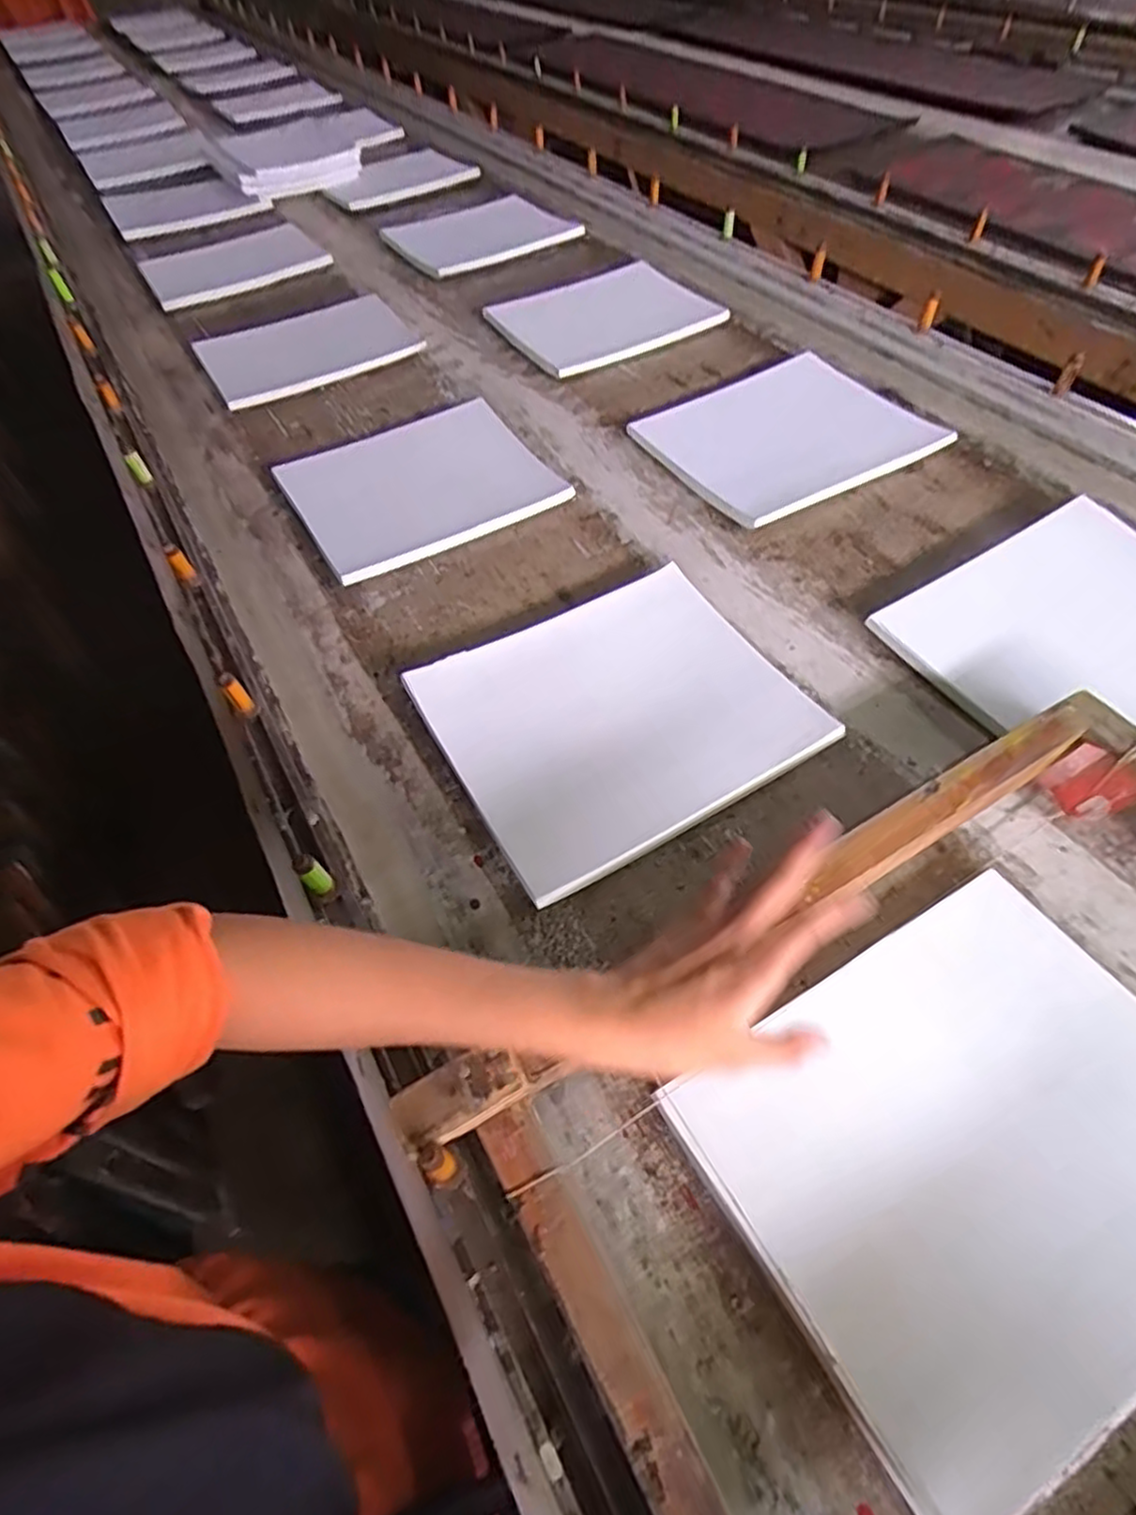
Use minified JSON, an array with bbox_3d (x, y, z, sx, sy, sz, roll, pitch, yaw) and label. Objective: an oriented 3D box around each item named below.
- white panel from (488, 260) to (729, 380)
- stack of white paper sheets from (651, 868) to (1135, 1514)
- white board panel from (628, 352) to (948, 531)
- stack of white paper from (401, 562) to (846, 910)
[{"bbox_3d":[0.046,-0.624,0.986,0.266,0.012,0.231,-27,57,-15],"label":"white panel"},{"bbox_3d":[0.224,0.210,0.385,0.270,0.019,0.214,-29,54,-13],"label":"stack of white paper sheets"},{"bbox_3d":[0.240,-0.366,0.789,0.270,0.021,0.235,-27,57,-15],"label":"white board panel"},{"bbox_3d":[0.035,-0.036,0.572,0.264,0.030,0.234,-27,57,-15],"label":"stack of white paper"}]

